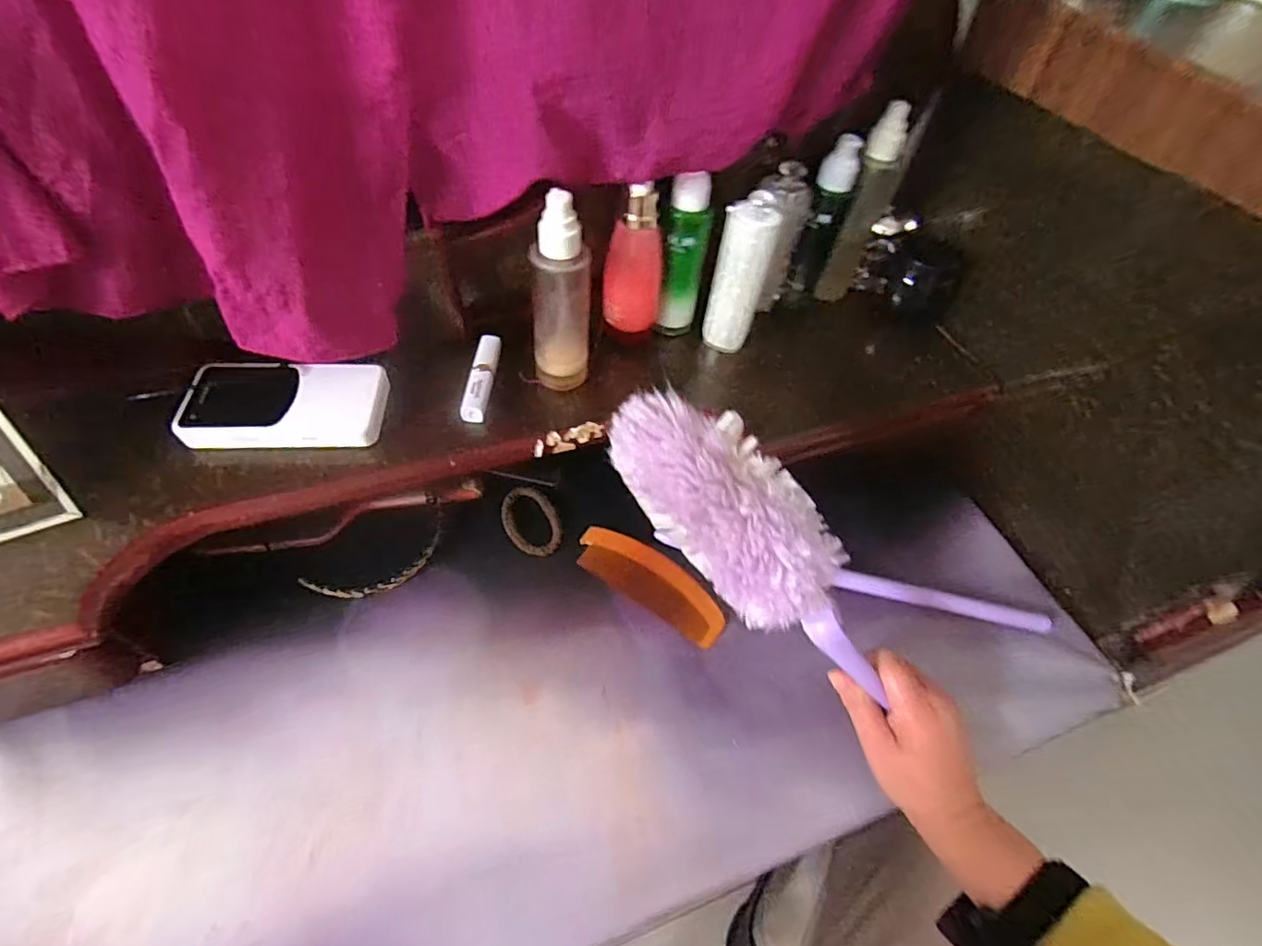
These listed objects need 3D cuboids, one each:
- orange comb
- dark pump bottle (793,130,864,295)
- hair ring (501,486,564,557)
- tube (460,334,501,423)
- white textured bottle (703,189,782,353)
[{"bbox_3d":[0.017,0.093,0.496,0.141,0.011,0.047,31,58,16],"label":"orange comb"},{"bbox_3d":[0.176,-0.230,0.523,0.034,0.147,0.040,24,56,11],"label":"dark pump bottle"},{"bbox_3d":[-0.092,0.043,0.526,0.048,0.004,0.074,-27,61,-22],"label":"hair ring"},{"bbox_3d":[-0.122,-0.080,0.470,0.019,0.012,0.088,5,54,-2],"label":"tube"},{"bbox_3d":[0.091,-0.166,0.482,0.042,0.131,0.031,19,55,8],"label":"white textured bottle"}]

